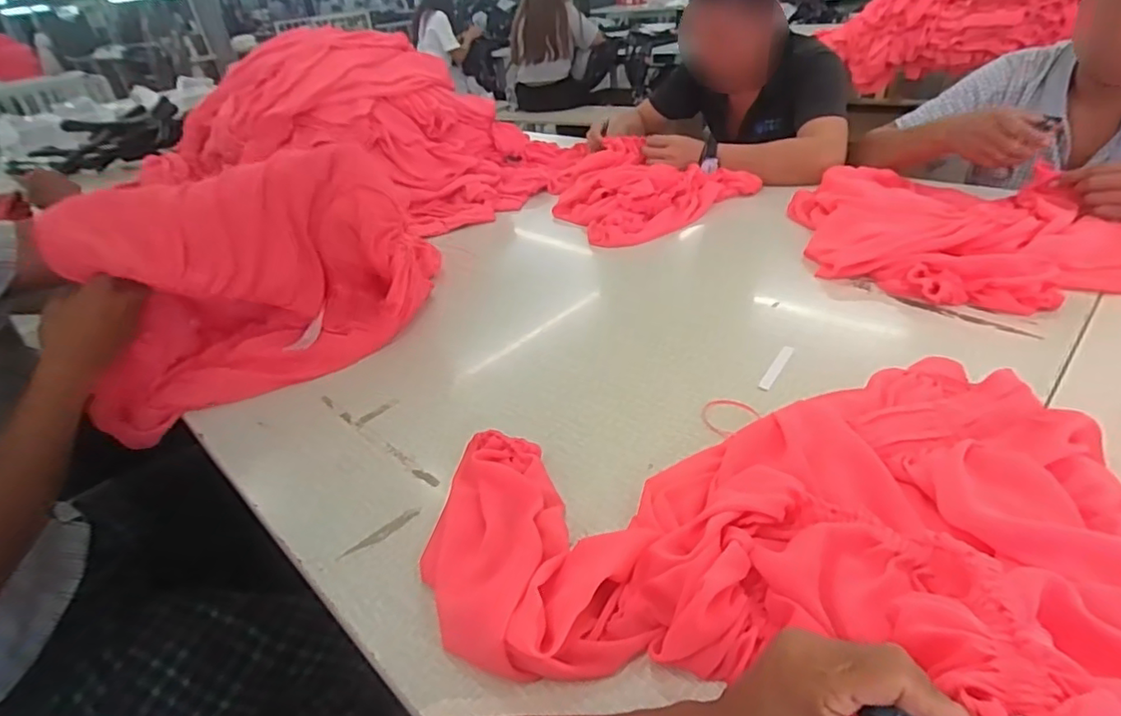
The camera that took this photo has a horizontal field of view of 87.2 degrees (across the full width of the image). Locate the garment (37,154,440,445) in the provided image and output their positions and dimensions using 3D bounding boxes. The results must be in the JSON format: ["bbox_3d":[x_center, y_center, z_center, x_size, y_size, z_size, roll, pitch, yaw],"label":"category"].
[{"bbox_3d":[-0.400,-0.125,0.799,0.447,0.235,0.220,-25,37,-24],"label":"garment"}]

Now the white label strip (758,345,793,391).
[{"bbox_3d":[0.255,0.010,0.695,0.013,0.004,0.094,17,41,32],"label":"white label strip"}]

